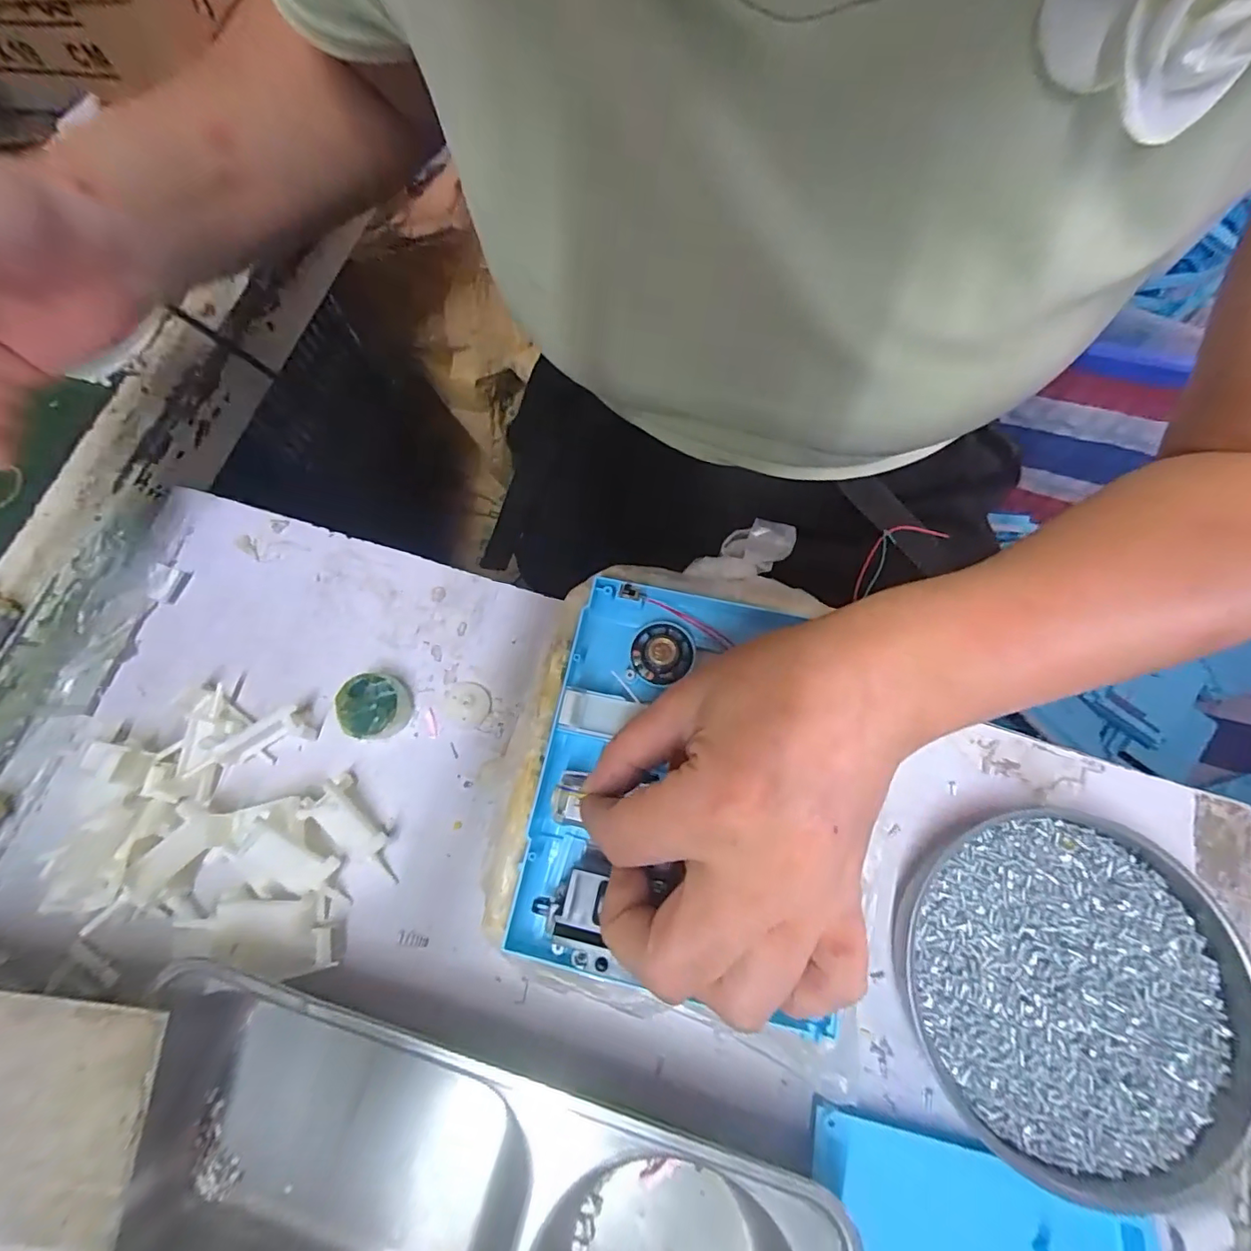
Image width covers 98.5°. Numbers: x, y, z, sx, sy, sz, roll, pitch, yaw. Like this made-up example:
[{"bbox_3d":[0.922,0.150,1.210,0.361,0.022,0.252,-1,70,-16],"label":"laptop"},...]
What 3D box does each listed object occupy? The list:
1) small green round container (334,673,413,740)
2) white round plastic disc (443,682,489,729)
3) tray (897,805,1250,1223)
[{"bbox_3d":[-0.130,0.042,0.277,0.032,0.017,0.032,-1,73,2],"label":"small green round container"},{"bbox_3d":[-0.084,0.041,0.281,0.024,0.006,0.023,-1,73,2],"label":"white round plastic disc"},{"bbox_3d":[0.185,0.151,0.226,0.129,0.016,0.135,-1,72,2],"label":"tray"}]

